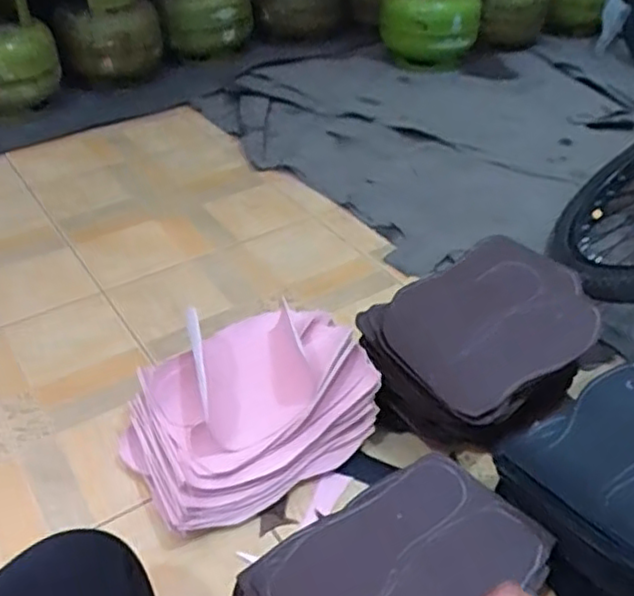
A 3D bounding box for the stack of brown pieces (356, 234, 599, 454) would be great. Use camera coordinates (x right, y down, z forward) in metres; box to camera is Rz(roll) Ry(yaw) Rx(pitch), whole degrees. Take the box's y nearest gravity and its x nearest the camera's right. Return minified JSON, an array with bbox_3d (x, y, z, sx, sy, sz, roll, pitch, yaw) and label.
[{"bbox_3d":[0.195,0.065,0.850,0.309,0.114,0.210,-24,44,-27],"label":"stack of brown pieces"}]

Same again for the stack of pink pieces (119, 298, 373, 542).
[{"bbox_3d":[-0.082,0.122,0.802,0.289,0.099,0.223,-22,43,-25],"label":"stack of pink pieces"}]

